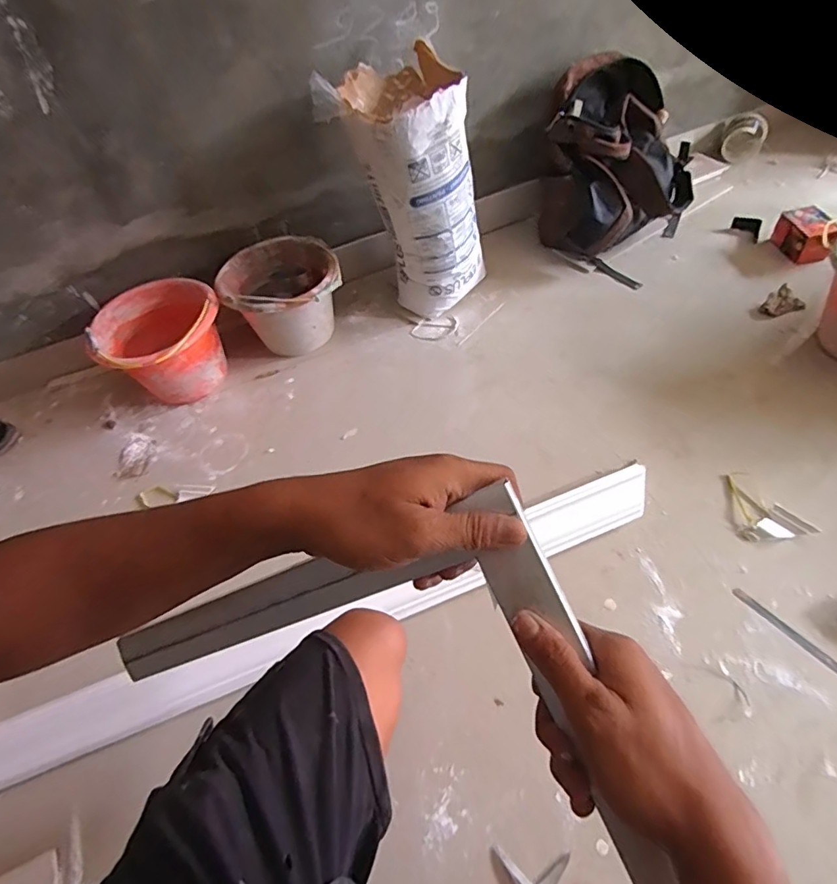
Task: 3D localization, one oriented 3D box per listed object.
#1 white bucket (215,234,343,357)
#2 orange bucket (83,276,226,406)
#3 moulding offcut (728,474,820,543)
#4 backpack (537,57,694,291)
[{"bbox_3d":[-0.327,-0.353,1.237,0.259,0.184,0.281,-4,52,6],"label":"white bucket"},{"bbox_3d":[-0.587,-0.225,1.189,0.260,0.209,0.272,-4,52,6],"label":"orange bucket"},{"bbox_3d":[0.583,0.130,0.861,0.089,0.011,0.146,-39,56,-20],"label":"moulding offcut"},{"bbox_3d":[0.525,-0.727,1.315,0.341,0.353,0.432,26,60,25],"label":"backpack"}]

